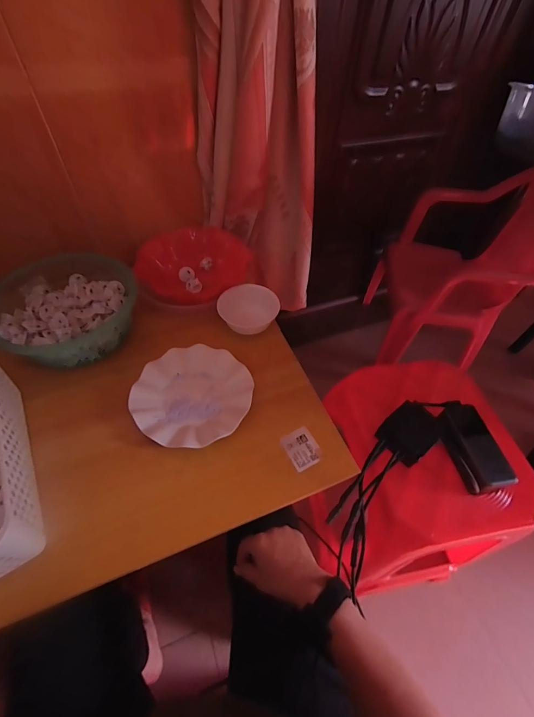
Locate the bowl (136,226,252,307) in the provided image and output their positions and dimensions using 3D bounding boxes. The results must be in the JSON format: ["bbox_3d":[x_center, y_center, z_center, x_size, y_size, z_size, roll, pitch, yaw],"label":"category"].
[{"bbox_3d":[-0.153,-0.196,0.713,0.233,0.066,0.233,1,53,-2],"label":"bowl"}]

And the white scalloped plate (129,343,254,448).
[{"bbox_3d":[-0.117,0.057,0.529,0.178,0.022,0.180,1,53,-2],"label":"white scalloped plate"}]

